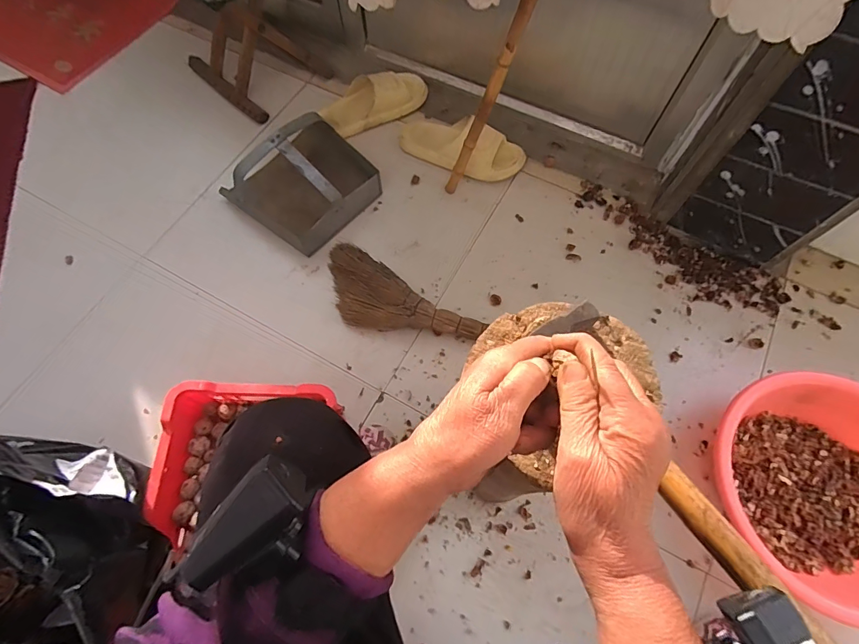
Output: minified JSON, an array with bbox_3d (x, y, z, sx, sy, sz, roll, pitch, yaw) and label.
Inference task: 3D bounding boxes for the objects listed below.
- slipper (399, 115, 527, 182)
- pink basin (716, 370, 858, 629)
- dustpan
[{"bbox_3d":[0.075,-0.412,0.977,0.281,0.079,0.124,26,70,11],"label":"slipper"},{"bbox_3d":[0.607,0.247,0.677,0.318,0.119,0.304,0,68,0],"label":"pink basin"},{"bbox_3d":[-0.262,-0.316,0.904,0.252,0.142,0.259,34,72,13],"label":"dustpan"}]

